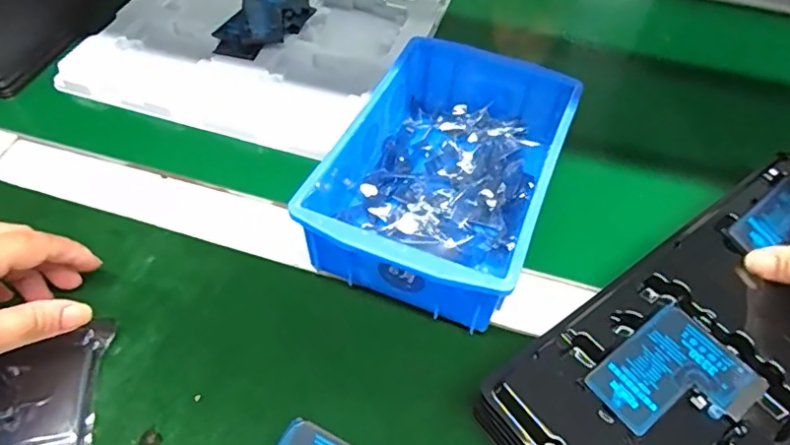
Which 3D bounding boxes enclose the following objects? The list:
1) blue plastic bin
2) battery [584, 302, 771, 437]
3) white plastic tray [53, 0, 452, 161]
[{"bbox_3d":[0.036,-0.037,0.369,0.125,0.066,0.201,20,55,13],"label":"blue plastic bin"},{"bbox_3d":[0.142,0.080,0.276,0.078,0.004,0.058,-30,60,-22],"label":"battery"},{"bbox_3d":[-0.103,-0.202,0.515,0.269,0.028,0.313,15,54,9],"label":"white plastic tray"}]

